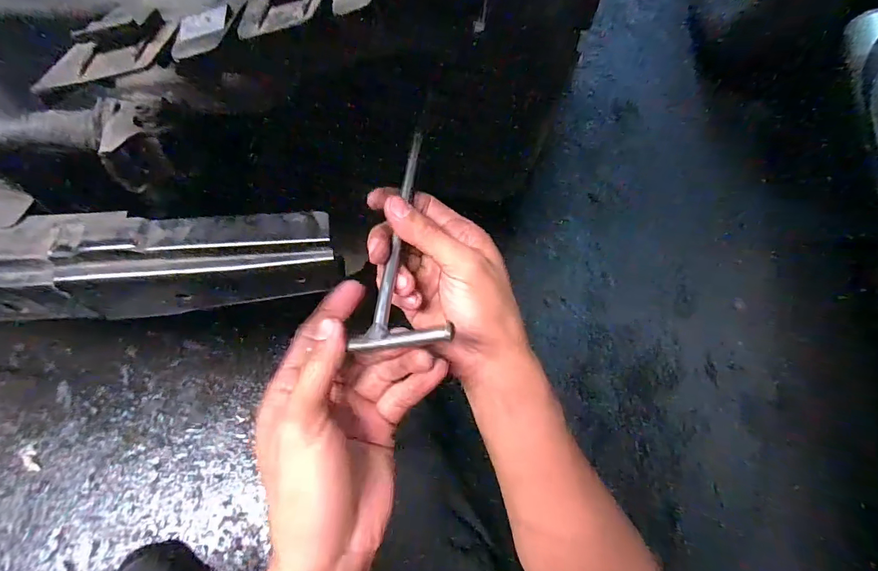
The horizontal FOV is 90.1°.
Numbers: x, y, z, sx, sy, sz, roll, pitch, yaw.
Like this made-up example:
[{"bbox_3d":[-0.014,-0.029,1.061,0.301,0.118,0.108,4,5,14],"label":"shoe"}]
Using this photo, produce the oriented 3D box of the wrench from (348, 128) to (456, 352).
[{"bbox_3d":[-0.017,-0.035,0.293,0.055,0.010,0.165,5,65,0],"label":"wrench"}]

